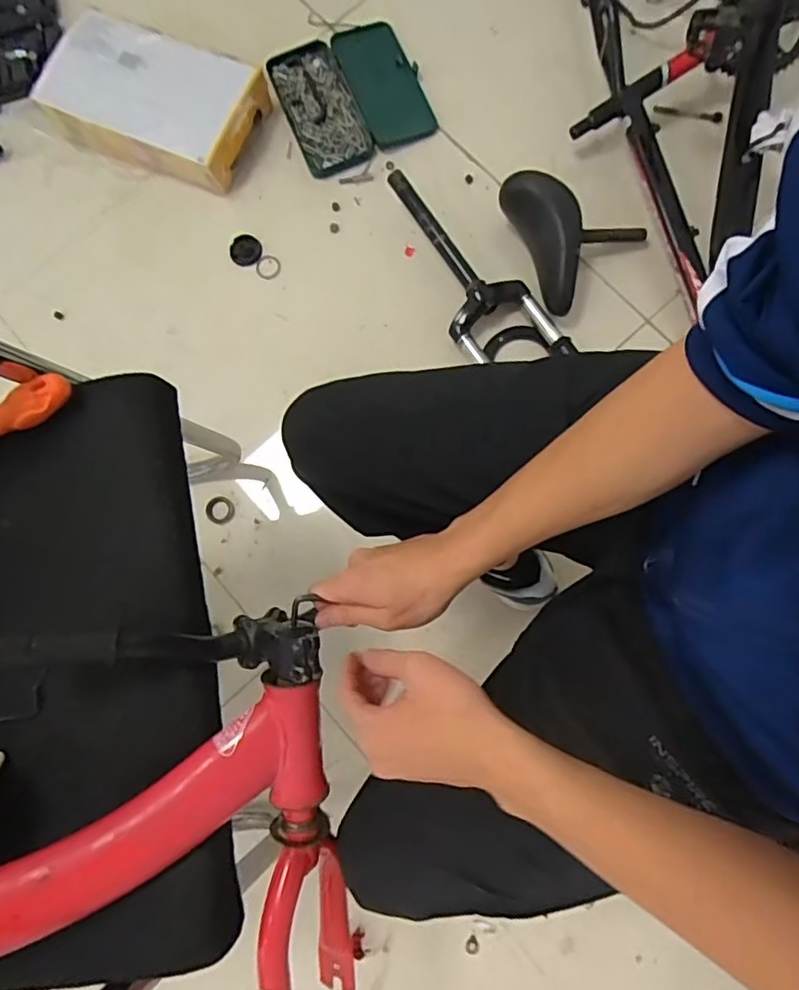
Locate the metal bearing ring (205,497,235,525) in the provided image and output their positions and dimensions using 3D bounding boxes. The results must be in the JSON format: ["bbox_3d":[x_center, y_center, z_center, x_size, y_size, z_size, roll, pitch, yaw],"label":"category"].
[{"bbox_3d":[-0.288,0.025,0.963,0.048,0.005,0.044,0,79,1],"label":"metal bearing ring"}]

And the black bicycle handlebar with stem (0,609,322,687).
[{"bbox_3d":[-0.178,0.112,0.446,0.227,0.075,0.051,9,77,-29],"label":"black bicycle handlebar with stem"}]

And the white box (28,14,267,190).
[{"bbox_3d":[-0.420,-0.672,1.030,0.340,0.102,0.211,23,82,6],"label":"white box"}]

